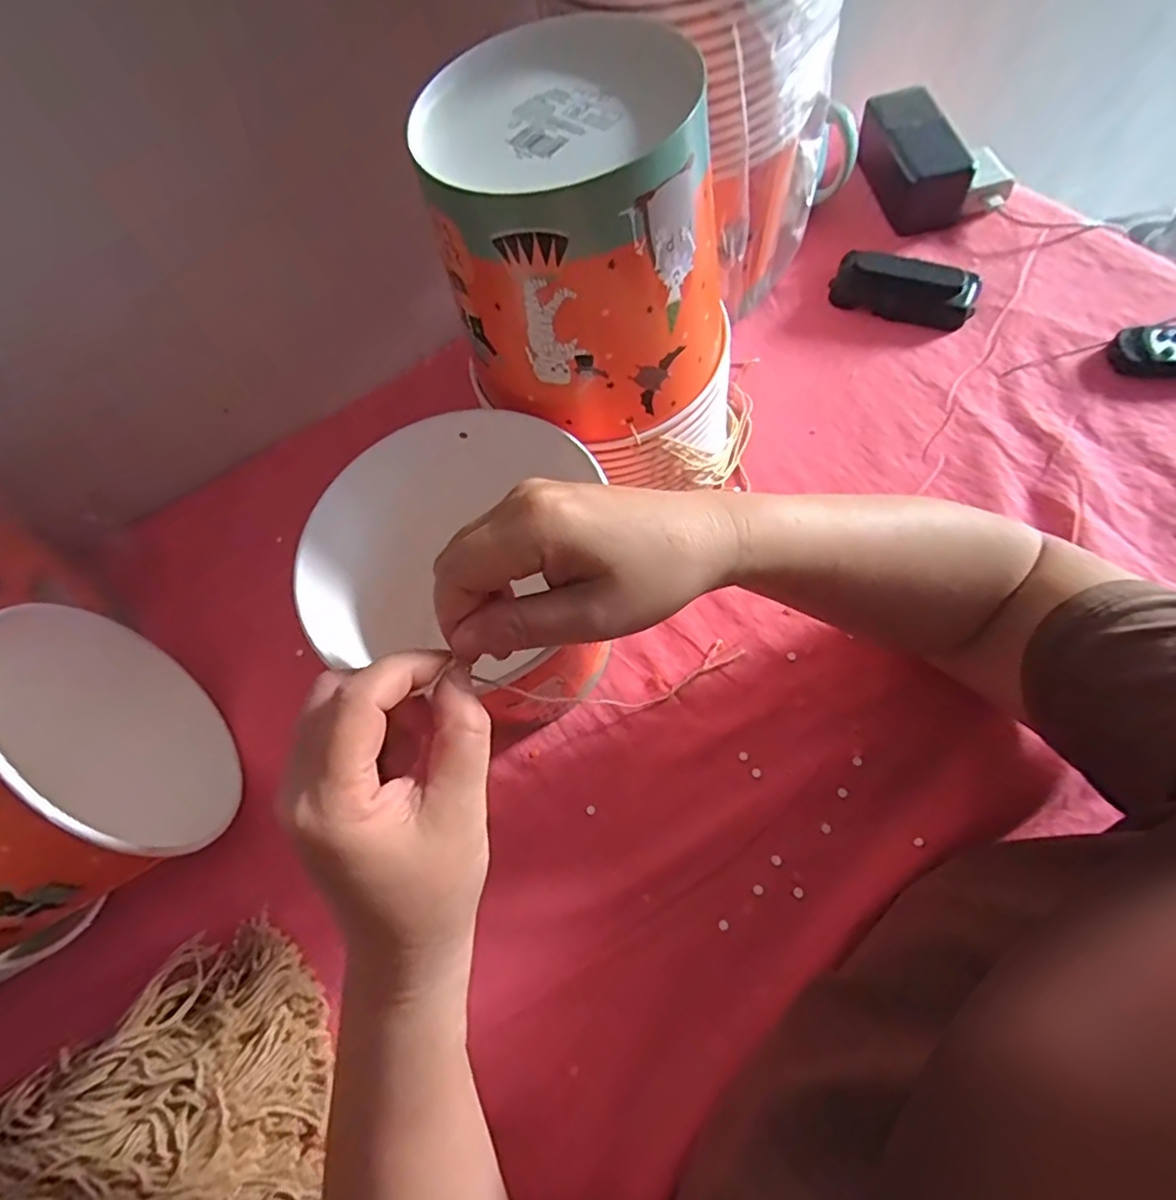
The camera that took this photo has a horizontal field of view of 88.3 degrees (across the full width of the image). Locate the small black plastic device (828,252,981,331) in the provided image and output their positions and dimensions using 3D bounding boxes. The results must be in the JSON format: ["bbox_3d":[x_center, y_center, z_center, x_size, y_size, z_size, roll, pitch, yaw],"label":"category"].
[{"bbox_3d":[0.250,-0.246,0.481,0.105,0.031,0.041,19,69,17],"label":"small black plastic device"}]

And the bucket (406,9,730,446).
[{"bbox_3d":[-0.004,-0.175,0.304,0.132,0.127,0.127,-4,65,8],"label":"bucket"}]

